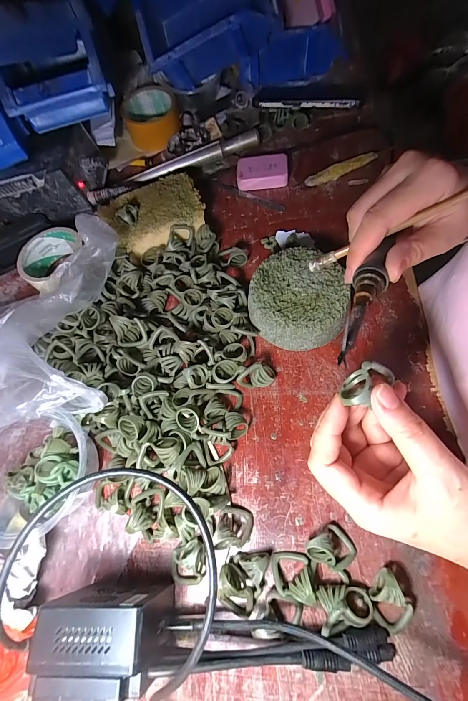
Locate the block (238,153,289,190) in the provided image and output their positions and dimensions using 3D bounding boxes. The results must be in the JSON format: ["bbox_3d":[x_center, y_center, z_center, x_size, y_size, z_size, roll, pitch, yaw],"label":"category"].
[{"bbox_3d":[0.040,-0.251,0.434,0.069,0.022,0.041,-2,67,8],"label":"block"}]

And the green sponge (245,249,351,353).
[{"bbox_3d":[0.069,-0.056,0.338,0.102,0.046,0.104,-3,67,8],"label":"green sponge"}]

